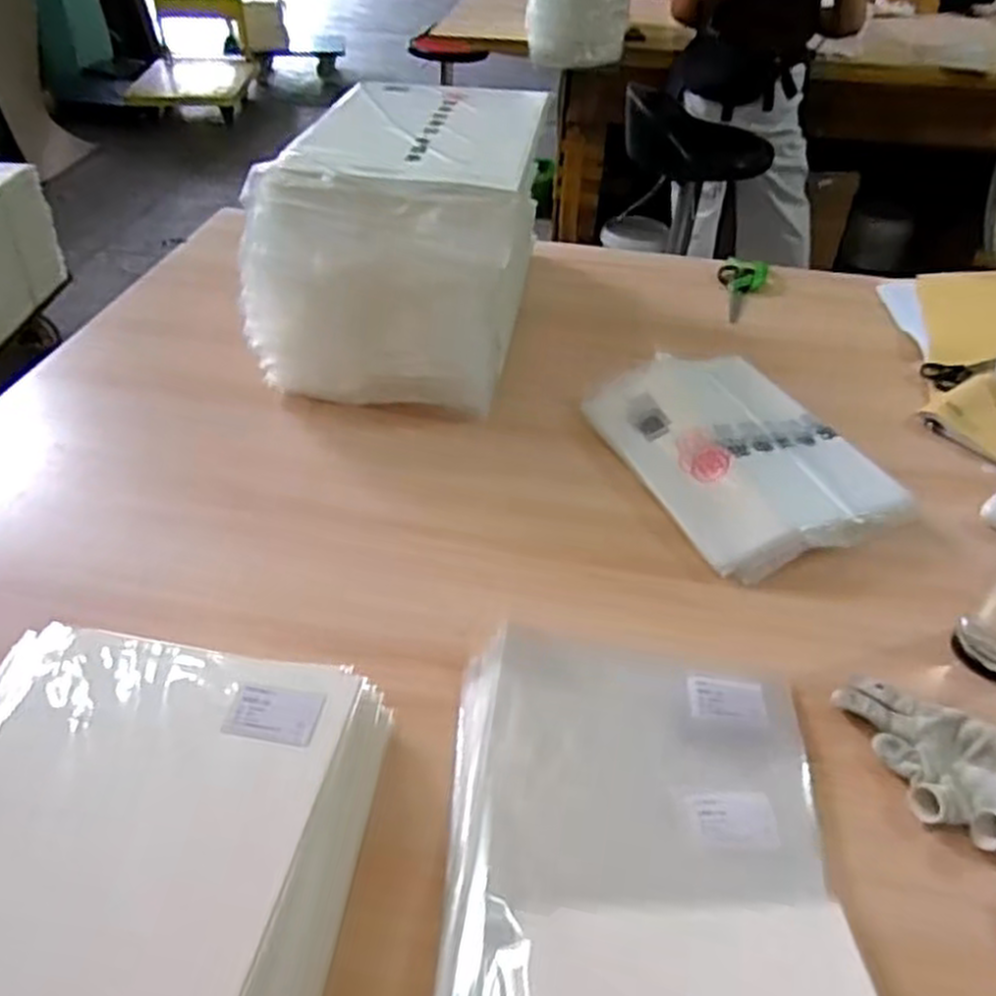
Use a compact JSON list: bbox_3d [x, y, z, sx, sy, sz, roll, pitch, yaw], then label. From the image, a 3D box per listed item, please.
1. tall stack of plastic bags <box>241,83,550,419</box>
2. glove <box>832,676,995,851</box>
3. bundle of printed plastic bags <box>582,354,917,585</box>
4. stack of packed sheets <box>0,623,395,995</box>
[{"bbox_3d":[-0.109,-0.336,1.002,0.293,0.252,0.394,7,42,6],"label":"tall stack of plastic bags"},{"bbox_3d":[0.342,0.195,0.571,0.180,0.031,0.097,25,46,23],"label":"glove"},{"bbox_3d":[0.247,-0.058,0.858,0.226,0.032,0.328,-15,44,-19],"label":"bundle of printed plastic bags"},{"bbox_3d":[-0.231,0.230,0.463,0.269,0.078,0.314,5,41,4],"label":"stack of packed sheets"}]

